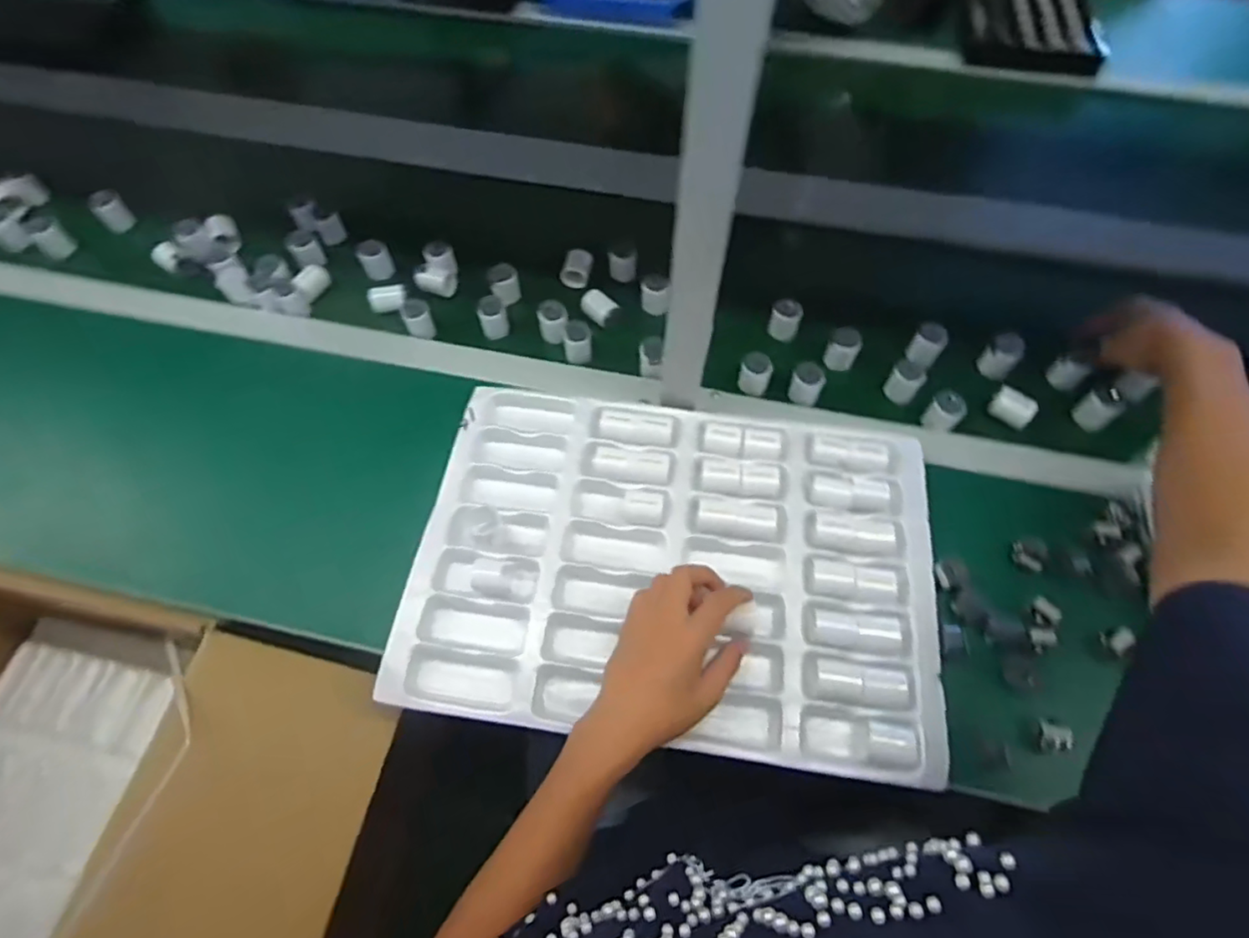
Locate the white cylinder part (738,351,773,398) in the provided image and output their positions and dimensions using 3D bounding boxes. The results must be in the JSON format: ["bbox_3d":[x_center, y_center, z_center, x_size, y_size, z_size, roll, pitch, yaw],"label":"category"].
[{"bbox_3d":[0.141,-0.104,0.671,0.031,0.038,0.028,28,66,14],"label":"white cylinder part"}]

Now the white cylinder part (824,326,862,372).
[{"bbox_3d":[0.241,-0.132,0.690,0.032,0.036,0.037,18,64,10],"label":"white cylinder part"}]

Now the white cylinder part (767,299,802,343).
[{"bbox_3d":[0.183,-0.169,0.711,0.034,0.040,0.028,18,65,8],"label":"white cylinder part"}]

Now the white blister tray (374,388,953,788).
[{"bbox_3d":[0.046,0.080,0.569,0.451,0.039,0.317,8,62,4],"label":"white blister tray"}]

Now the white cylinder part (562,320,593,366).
[{"bbox_3d":[-0.052,-0.144,0.709,0.031,0.040,0.031,-2,64,-1],"label":"white cylinder part"}]

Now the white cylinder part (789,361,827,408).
[{"bbox_3d":[0.195,-0.093,0.662,0.032,0.039,0.028,25,65,13],"label":"white cylinder part"}]

